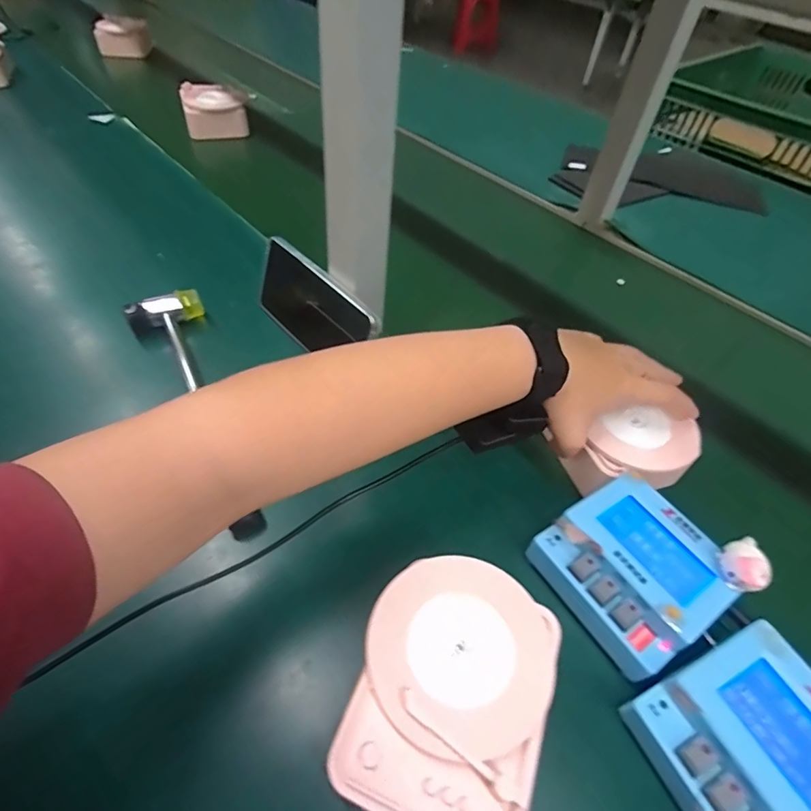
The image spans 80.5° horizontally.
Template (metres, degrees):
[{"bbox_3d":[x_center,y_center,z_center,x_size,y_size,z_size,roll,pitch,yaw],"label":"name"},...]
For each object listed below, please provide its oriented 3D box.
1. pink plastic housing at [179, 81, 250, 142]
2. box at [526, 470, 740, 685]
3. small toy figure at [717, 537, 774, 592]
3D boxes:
[{"bbox_3d":[-0.334,-0.513,0.829,0.096,0.056,0.121,-16,52,-18],"label":"pink plastic housing"},{"bbox_3d":[0.153,0.110,0.327,0.102,0.040,0.102,-24,55,-24],"label":"box"},{"bbox_3d":[0.212,0.102,0.302,0.024,0.028,0.028,-20,53,-21],"label":"small toy figure"}]

